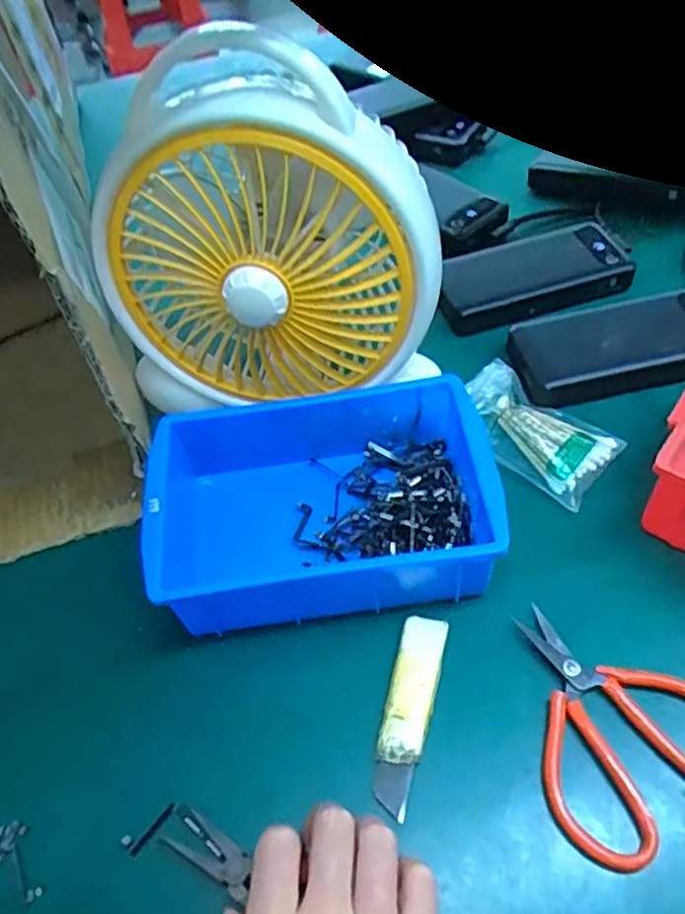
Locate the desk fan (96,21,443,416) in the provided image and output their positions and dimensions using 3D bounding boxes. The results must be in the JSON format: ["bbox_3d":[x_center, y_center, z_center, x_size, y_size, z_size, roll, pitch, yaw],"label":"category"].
[{"bbox_3d":[-0.047,-0.119,0.431,0.207,0.231,0.078,7,53,12],"label":"desk fan"}]

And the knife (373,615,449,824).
[{"bbox_3d":[0.036,0.135,0.377,0.024,0.006,0.105,10,53,14],"label":"knife"}]

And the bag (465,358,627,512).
[{"bbox_3d":[0.127,-0.018,0.474,0.070,0.024,0.107,-40,58,-23],"label":"bag"}]

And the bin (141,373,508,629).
[{"bbox_3d":[-0.014,0.030,0.424,0.199,0.063,0.134,-9,51,-1],"label":"bin"}]

